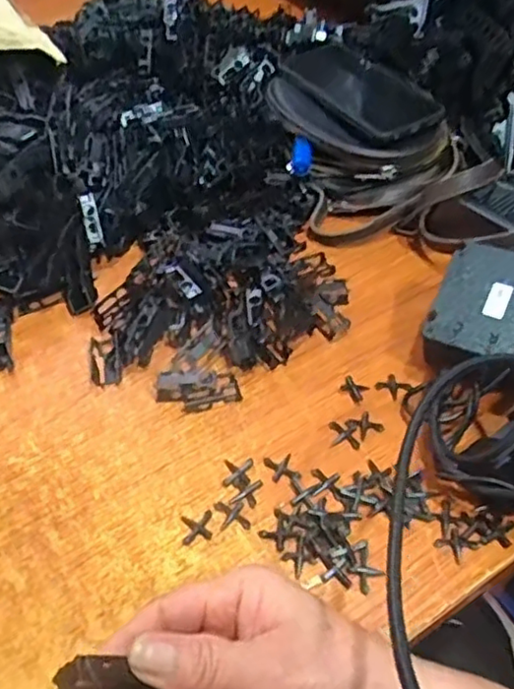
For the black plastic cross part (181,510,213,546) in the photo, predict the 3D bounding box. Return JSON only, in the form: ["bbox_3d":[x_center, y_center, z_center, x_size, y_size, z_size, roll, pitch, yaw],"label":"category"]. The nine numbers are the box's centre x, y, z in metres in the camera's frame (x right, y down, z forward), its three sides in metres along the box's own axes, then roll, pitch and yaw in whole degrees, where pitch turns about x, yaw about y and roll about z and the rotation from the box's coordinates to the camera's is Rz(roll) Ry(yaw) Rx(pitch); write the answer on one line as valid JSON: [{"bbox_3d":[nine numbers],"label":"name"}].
[{"bbox_3d":[-0.034,0.104,0.367,0.017,0.004,0.018,-5,49,-6],"label":"black plastic cross part"}]

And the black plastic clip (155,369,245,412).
[{"bbox_3d":[-0.039,0.030,0.422,0.054,0.013,0.027,0,49,-2],"label":"black plastic clip"}]

